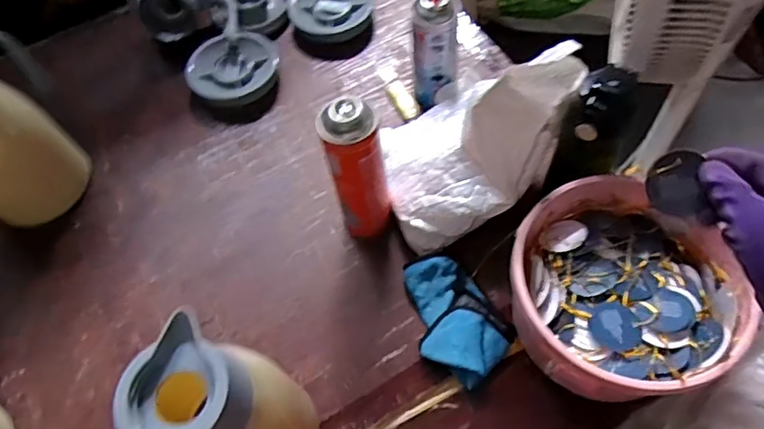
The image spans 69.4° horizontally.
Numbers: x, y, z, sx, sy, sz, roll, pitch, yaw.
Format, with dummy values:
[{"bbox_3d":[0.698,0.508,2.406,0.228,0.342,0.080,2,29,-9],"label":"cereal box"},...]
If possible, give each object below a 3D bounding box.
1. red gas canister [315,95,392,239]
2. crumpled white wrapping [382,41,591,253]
[{"bbox_3d":[-0.029,-0.045,0.652,0.070,0.218,0.065,-6,60,1],"label":"red gas canister"},{"bbox_3d":[0.085,-0.109,0.665,0.176,0.237,0.222,-14,60,-4],"label":"crumpled white wrapping"}]

